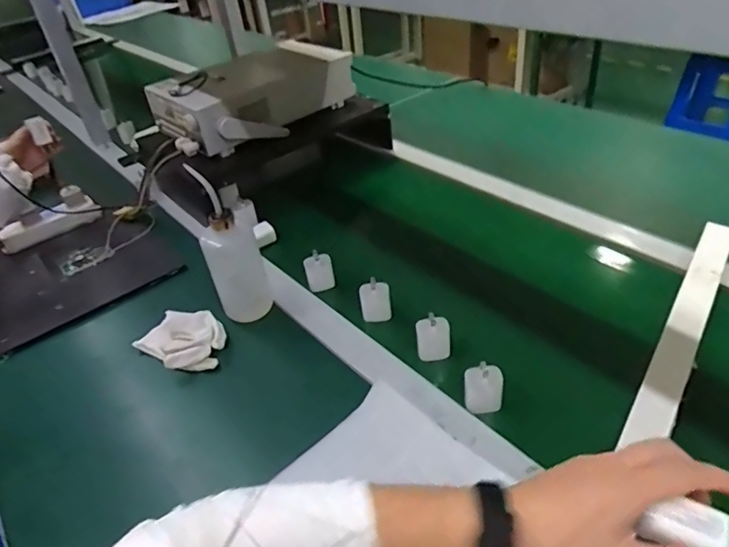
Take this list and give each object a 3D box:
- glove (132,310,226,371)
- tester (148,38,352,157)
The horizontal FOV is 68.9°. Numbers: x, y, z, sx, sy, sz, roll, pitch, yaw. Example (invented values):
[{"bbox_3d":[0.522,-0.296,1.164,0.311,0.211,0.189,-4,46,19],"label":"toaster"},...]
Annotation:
[{"bbox_3d":[-0.252,0.091,0.736,0.124,0.032,0.086,15,43,28],"label":"glove"},{"bbox_3d":[-0.204,-0.349,1.032,0.378,0.102,0.209,-25,40,-21],"label":"tester"}]

